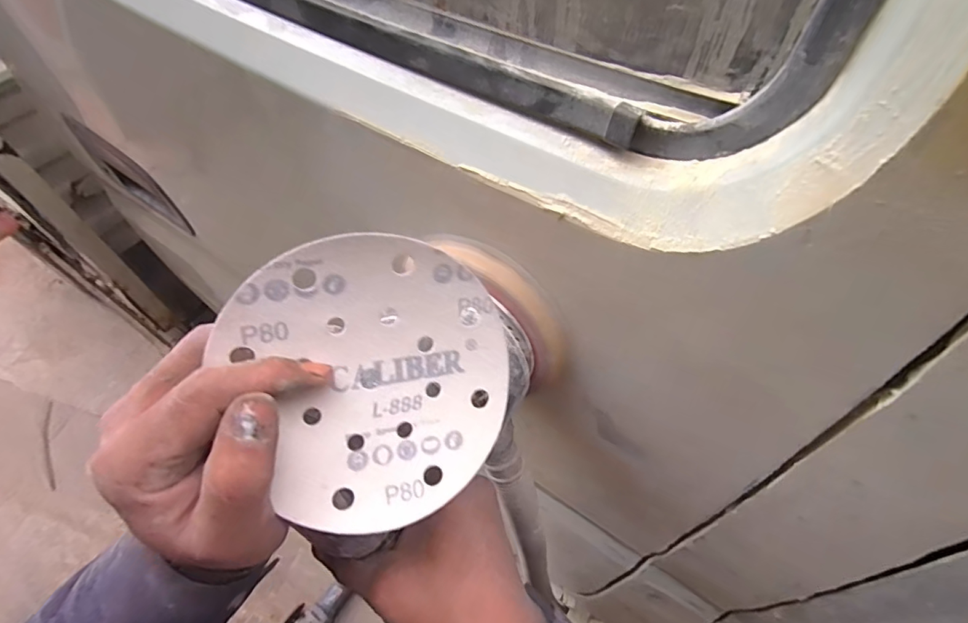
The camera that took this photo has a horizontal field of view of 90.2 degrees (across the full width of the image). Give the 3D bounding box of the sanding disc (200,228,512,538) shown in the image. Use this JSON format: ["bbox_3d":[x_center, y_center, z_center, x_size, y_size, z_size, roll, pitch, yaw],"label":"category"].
[{"bbox_3d":[-0.047,0.031,0.237,0.125,0.014,0.139,-23,103,-19],"label":"sanding disc"}]

